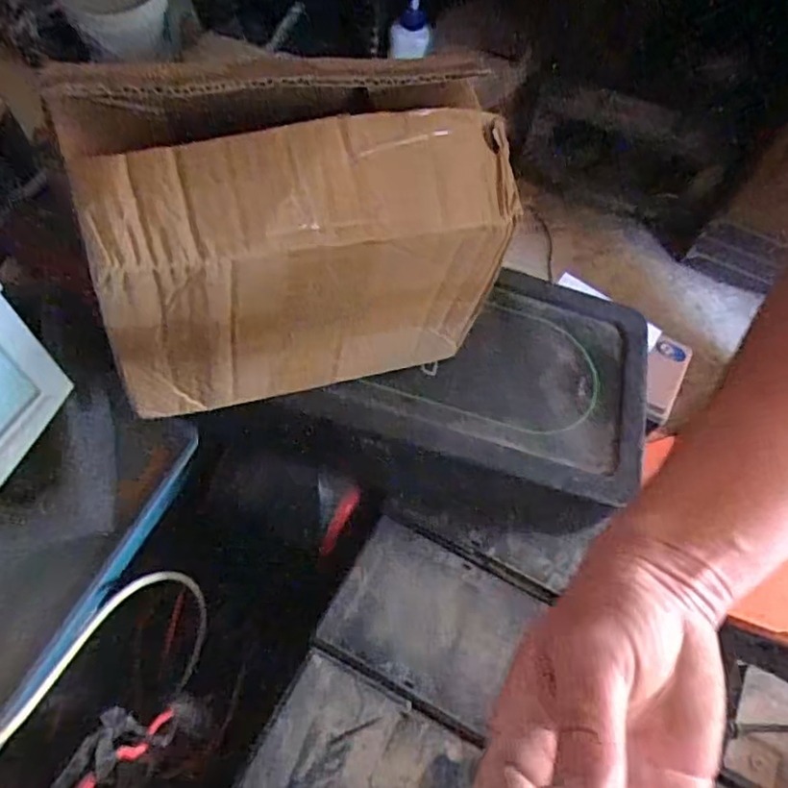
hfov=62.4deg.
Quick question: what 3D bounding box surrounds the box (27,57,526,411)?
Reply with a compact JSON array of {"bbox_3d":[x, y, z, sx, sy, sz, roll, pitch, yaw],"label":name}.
[{"bbox_3d":[-0.043,-0.067,0.345,0.204,0.192,0.086,-9,64,-8],"label":"box"}]

